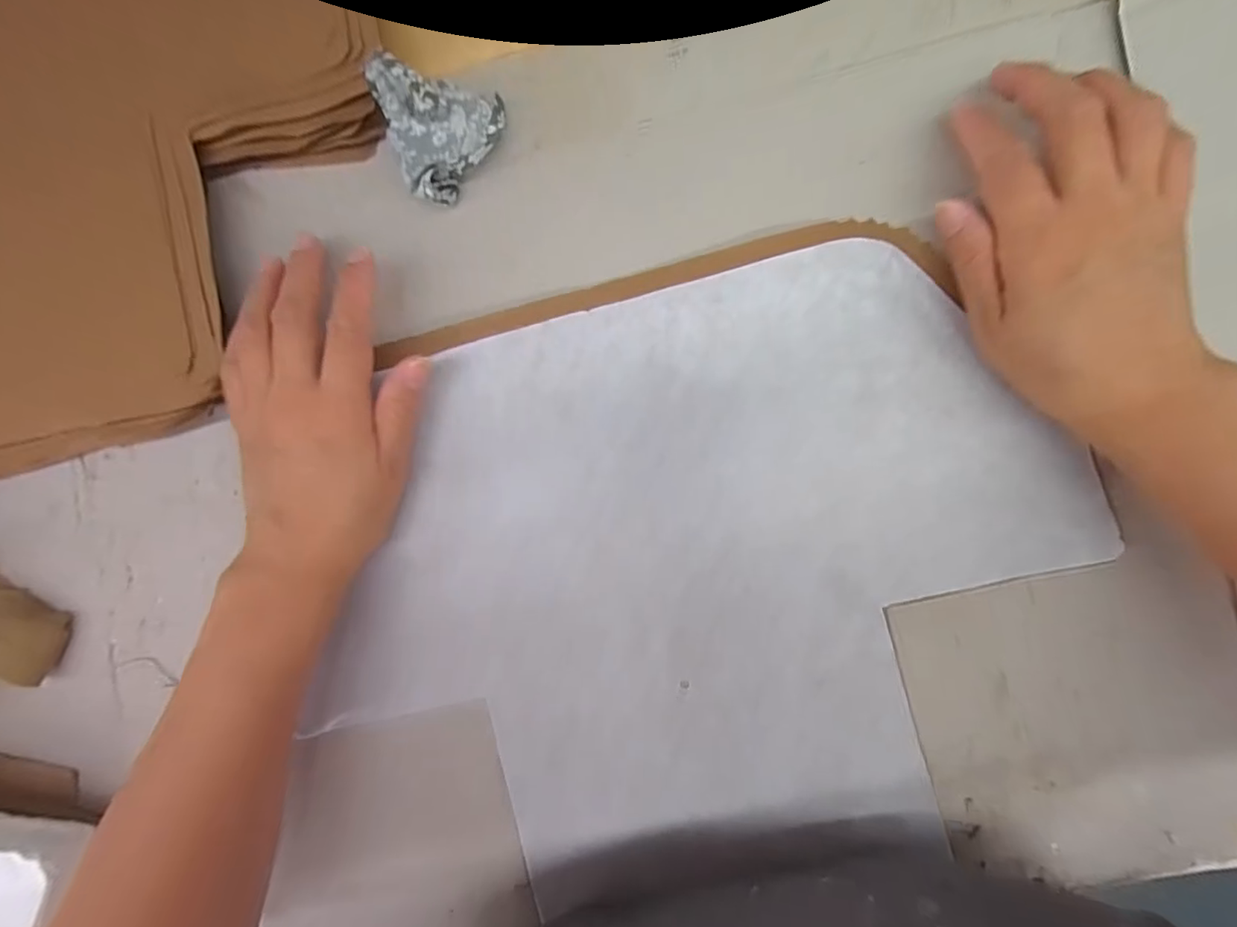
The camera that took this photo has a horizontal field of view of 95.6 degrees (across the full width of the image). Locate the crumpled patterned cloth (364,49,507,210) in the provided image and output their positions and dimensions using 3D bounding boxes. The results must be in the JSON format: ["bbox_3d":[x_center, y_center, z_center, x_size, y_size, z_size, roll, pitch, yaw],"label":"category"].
[{"bbox_3d":[-0.084,-0.157,0.265,0.055,0.050,0.048,-11,90,6],"label":"crumpled patterned cloth"}]

